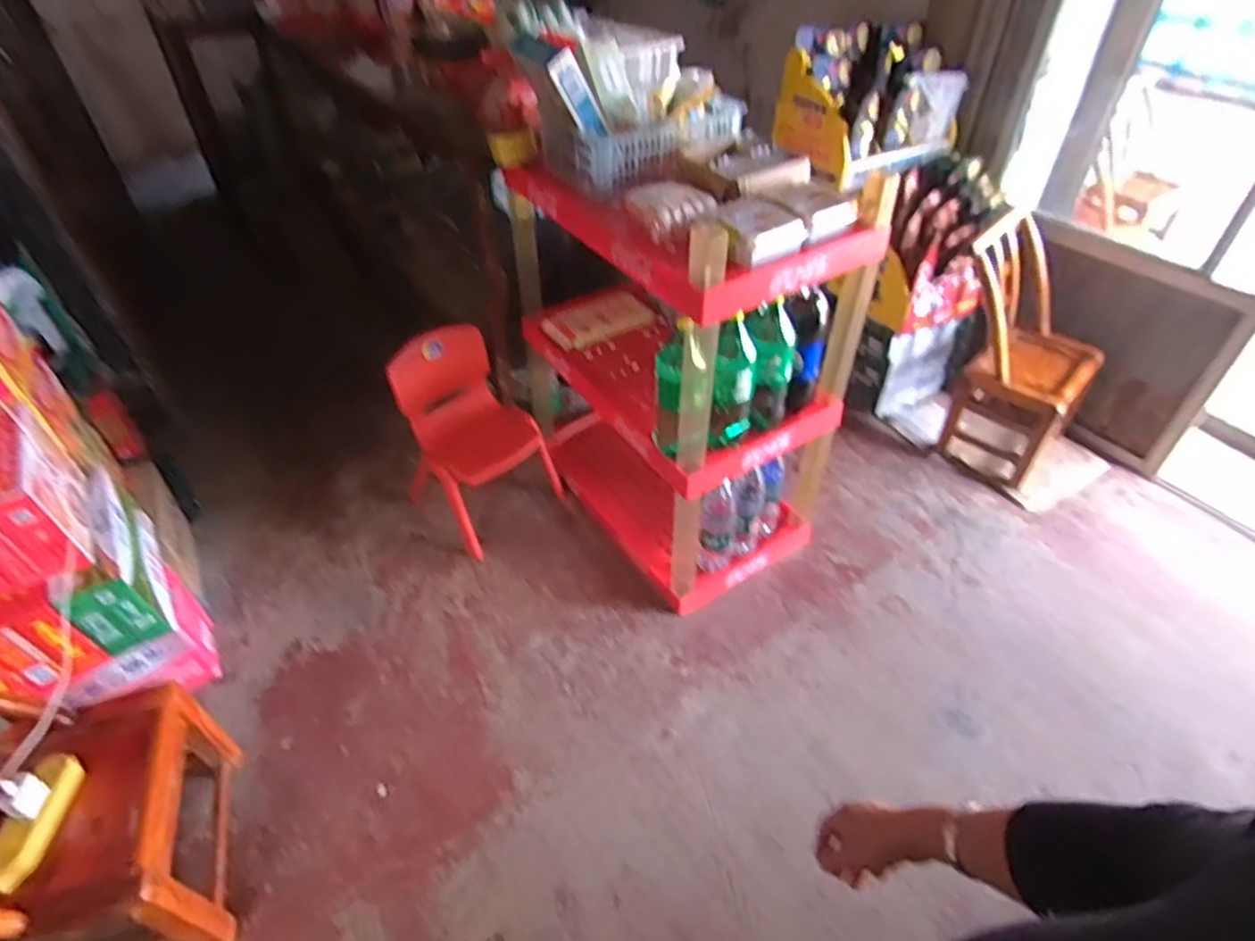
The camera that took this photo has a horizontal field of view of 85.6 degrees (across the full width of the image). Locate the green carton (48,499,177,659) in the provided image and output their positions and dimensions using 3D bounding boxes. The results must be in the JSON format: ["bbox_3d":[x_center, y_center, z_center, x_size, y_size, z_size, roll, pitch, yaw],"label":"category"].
[{"bbox_3d":[-1.038,0.181,1.368,0.112,0.204,0.337,-22,48,-22],"label":"green carton"}]

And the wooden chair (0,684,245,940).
[{"bbox_3d":[-0.979,0.535,1.060,0.452,0.683,0.431,-14,46,-15],"label":"wooden chair"}]

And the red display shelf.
[{"bbox_3d":[0.124,-0.296,1.690,0.525,0.918,0.801,-27,52,-24],"label":"red display shelf"}]

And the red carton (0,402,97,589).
[{"bbox_3d":[-1.082,0.040,1.214,0.126,0.185,0.268,-22,48,-22],"label":"red carton"}]

